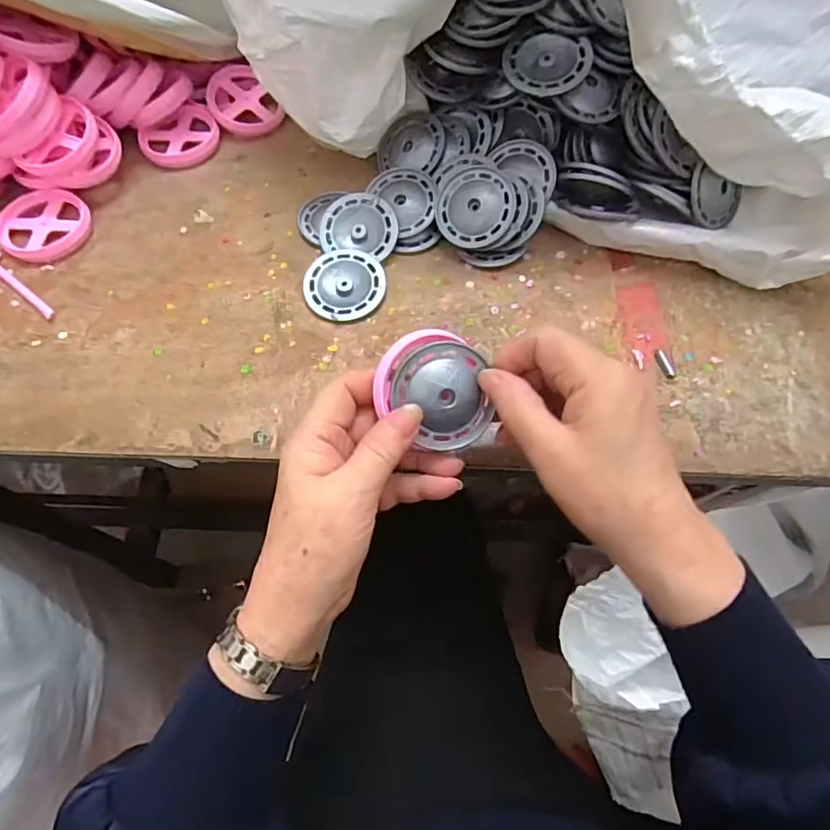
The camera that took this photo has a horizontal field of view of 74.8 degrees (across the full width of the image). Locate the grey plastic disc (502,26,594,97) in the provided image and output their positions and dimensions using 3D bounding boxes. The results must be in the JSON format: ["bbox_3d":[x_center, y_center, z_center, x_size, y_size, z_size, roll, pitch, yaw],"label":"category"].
[{"bbox_3d":[0.089,-0.238,0.367,0.057,0.006,0.049,10,81,8],"label":"grey plastic disc"}]

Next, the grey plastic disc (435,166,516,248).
[{"bbox_3d":[0.043,-0.151,0.393,0.055,0.005,0.057,2,95,17],"label":"grey plastic disc"}]

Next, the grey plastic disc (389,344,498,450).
[{"bbox_3d":[0.014,-0.009,0.289,0.051,0.006,0.057,-14,100,-7],"label":"grey plastic disc"}]

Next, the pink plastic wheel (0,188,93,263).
[{"bbox_3d":[-0.283,-0.144,0.411,0.067,0.009,0.063,0,65,0],"label":"pink plastic wheel"}]

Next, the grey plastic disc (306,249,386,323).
[{"bbox_3d":[-0.050,-0.093,0.389,0.056,0.008,0.057,0,65,0],"label":"grey plastic disc"}]

